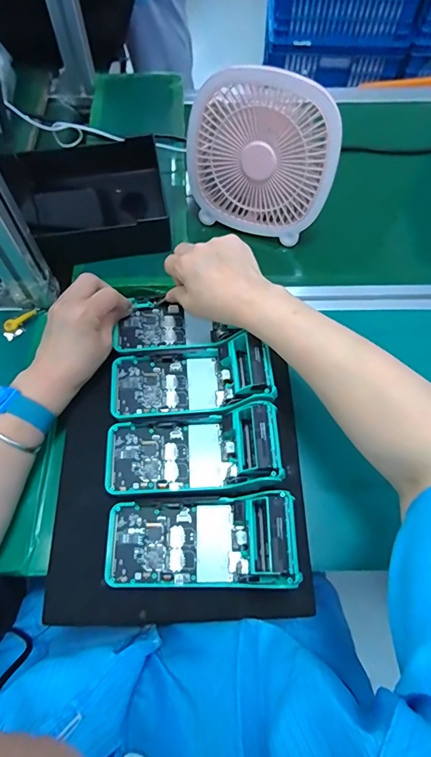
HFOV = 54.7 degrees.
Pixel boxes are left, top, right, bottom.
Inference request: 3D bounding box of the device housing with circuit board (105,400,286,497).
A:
[{"bbox_3d":[-0.021,0.075,0.423,0.172,0.039,0.081,-8,61,12],"label":"device housing with circuit board"}]

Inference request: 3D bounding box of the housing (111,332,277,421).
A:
[{"bbox_3d":[-0.028,-0.002,0.448,0.170,0.052,0.081,-2,62,-2],"label":"housing"}]

